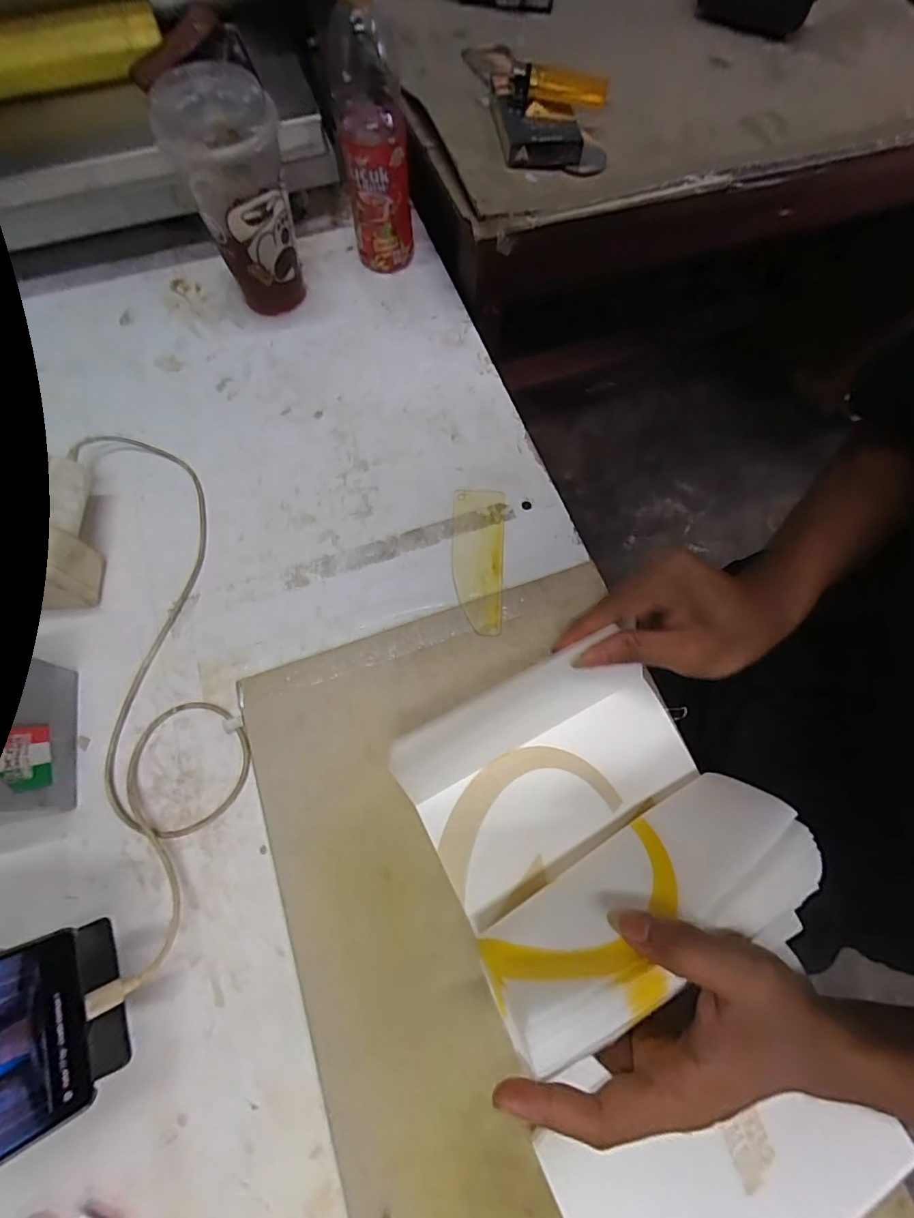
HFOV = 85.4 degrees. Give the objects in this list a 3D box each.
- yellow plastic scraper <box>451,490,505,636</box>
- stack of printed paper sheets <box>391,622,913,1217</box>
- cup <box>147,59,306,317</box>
[{"bbox_3d":[0.016,-0.040,0.385,0.040,0.004,0.123,3,70,-1],"label":"yellow plastic scraper"},{"bbox_3d":[0.107,0.187,0.265,0.179,0.077,0.321,-24,72,-10],"label":"stack of printed paper sheets"},{"bbox_3d":[-0.179,-0.341,0.413,0.079,0.152,0.088,-14,71,-7],"label":"cup"}]

